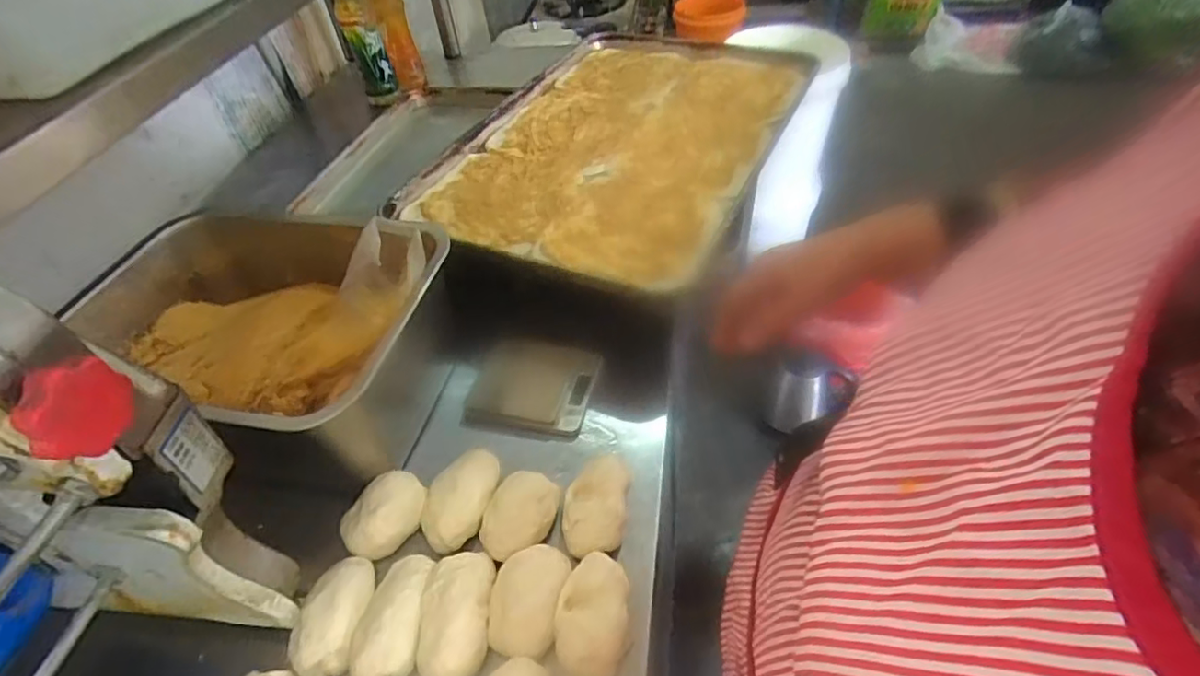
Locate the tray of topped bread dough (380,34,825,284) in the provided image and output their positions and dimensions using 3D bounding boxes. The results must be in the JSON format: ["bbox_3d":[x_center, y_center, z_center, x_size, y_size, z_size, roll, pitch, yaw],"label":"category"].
[{"bbox_3d":[0.035,-0.289,0.857,0.412,0.039,0.617,15,50,21],"label":"tray of topped bread dough"}]

